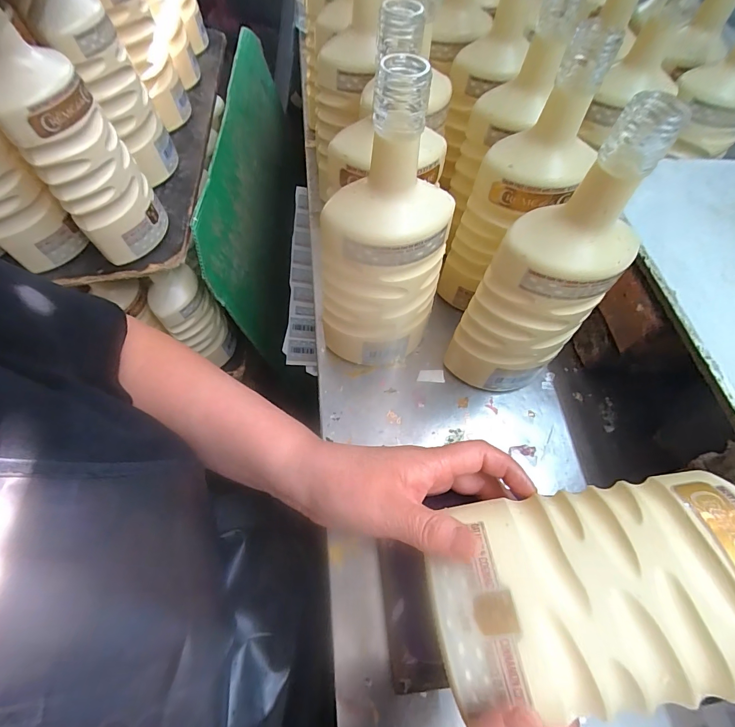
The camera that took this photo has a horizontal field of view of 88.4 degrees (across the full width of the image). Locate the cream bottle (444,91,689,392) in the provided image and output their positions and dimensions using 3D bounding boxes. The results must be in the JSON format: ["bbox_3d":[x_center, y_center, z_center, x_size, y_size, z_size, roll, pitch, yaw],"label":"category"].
[{"bbox_3d":[0.135,-0.053,0.294,0.091,0.248,0.074,-36,68,-16],"label":"cream bottle"}]

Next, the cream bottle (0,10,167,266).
[{"bbox_3d":[-0.273,-0.199,0.356,0.070,0.216,0.068,-17,64,-8],"label":"cream bottle"}]

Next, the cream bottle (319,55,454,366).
[{"bbox_3d":[0.010,-0.079,0.302,0.075,0.247,0.074,33,68,16],"label":"cream bottle"}]

